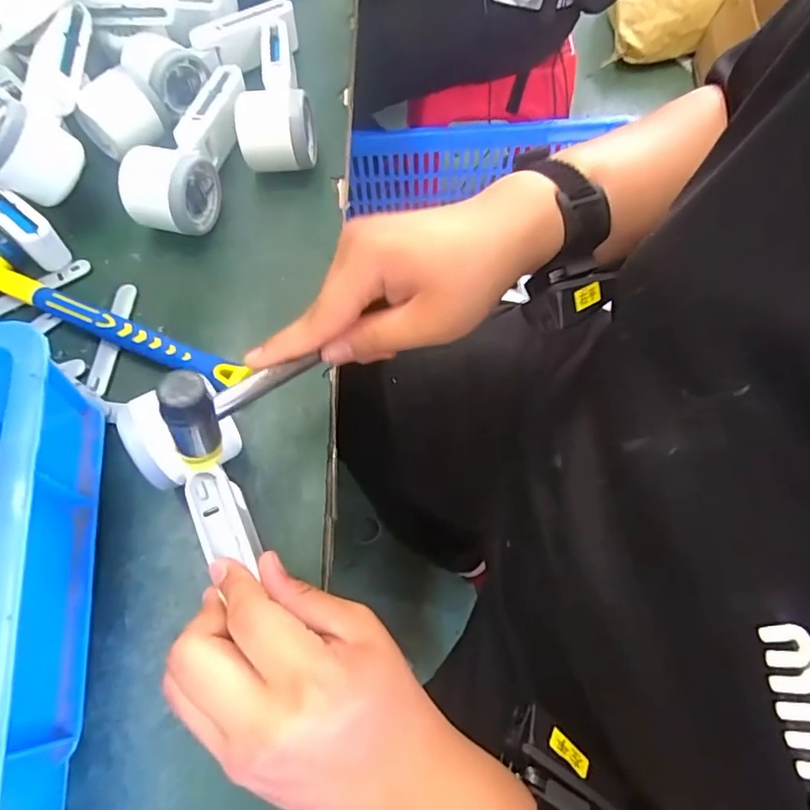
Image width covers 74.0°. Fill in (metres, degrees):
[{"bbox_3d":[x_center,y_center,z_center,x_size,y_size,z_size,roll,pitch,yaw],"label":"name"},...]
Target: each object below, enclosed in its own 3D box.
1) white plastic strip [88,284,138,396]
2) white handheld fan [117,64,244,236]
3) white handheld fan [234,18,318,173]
[{"bbox_3d":[-0.216,-0.050,0.395,0.017,0.005,0.093,2,65,3],"label":"white plastic strip"},{"bbox_3d":[-0.164,-0.207,0.438,0.054,0.058,0.168,15,67,8],"label":"white handheld fan"},{"bbox_3d":[-0.115,-0.267,0.465,0.058,0.058,0.164,-12,65,-4],"label":"white handheld fan"}]

